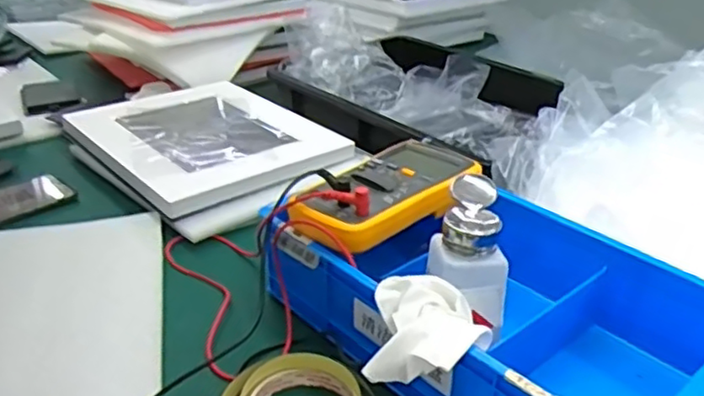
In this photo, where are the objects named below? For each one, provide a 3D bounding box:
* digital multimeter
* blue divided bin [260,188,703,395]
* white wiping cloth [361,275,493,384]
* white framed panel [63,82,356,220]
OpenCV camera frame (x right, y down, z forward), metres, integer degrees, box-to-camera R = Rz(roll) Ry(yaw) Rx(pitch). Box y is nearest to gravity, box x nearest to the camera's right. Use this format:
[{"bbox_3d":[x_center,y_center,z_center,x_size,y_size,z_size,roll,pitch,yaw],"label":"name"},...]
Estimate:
[{"bbox_3d":[0.033,-0.013,0.566,0.097,0.037,0.183,22,34,33],"label":"digital multimeter"},{"bbox_3d":[0.102,0.076,0.514,0.340,0.078,0.208,25,36,36],"label":"blue divided bin"},{"bbox_3d":[0.052,0.089,0.436,0.076,0.046,0.057,8,29,10],"label":"white wiping cloth"},{"bbox_3d":[-0.184,-0.082,0.820,0.312,0.019,0.258,26,37,37],"label":"white framed panel"}]

